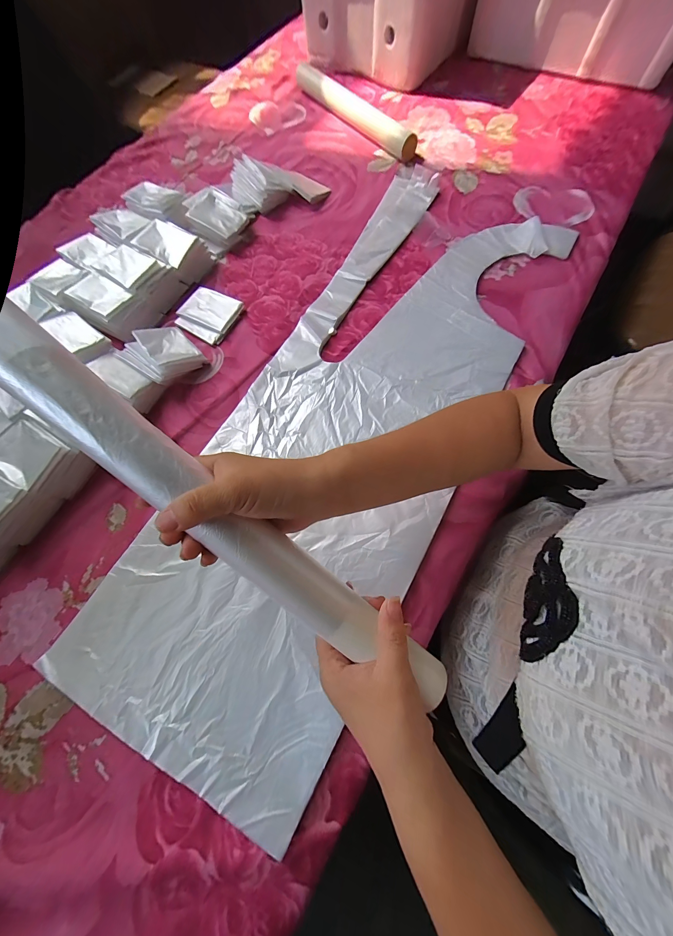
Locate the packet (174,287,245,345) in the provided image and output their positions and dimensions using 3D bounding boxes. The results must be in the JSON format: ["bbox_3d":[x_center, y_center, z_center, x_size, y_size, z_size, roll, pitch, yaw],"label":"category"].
[{"bbox_3d":[-0.200,-0.242,0.465,0.087,0.009,0.080,28,75,11],"label":"packet"}]

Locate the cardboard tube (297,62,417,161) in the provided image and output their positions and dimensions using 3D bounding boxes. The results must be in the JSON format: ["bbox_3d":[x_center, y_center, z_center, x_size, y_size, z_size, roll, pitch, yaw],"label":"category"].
[{"bbox_3d":[0.027,-0.740,0.617,0.042,0.042,0.360,-40,75,-11],"label":"cardboard tube"}]

